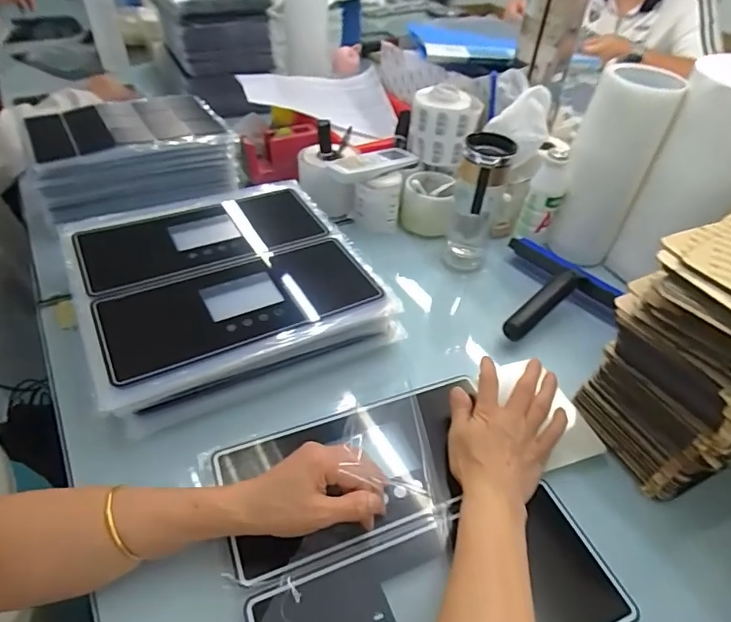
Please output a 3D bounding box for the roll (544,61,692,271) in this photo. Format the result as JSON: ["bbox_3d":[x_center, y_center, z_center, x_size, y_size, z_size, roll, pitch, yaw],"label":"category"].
[{"bbox_3d":[0.339,-0.203,0.697,0.099,0.249,0.096,18,44,14],"label":"roll"}]

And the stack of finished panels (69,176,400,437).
[{"bbox_3d":[-0.169,-0.034,0.603,0.319,0.070,0.307,-20,48,-22],"label":"stack of finished panels"}]

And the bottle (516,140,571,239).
[{"bbox_3d":[0.259,-0.166,0.715,0.050,0.127,0.042,21,45,17],"label":"bottle"}]

